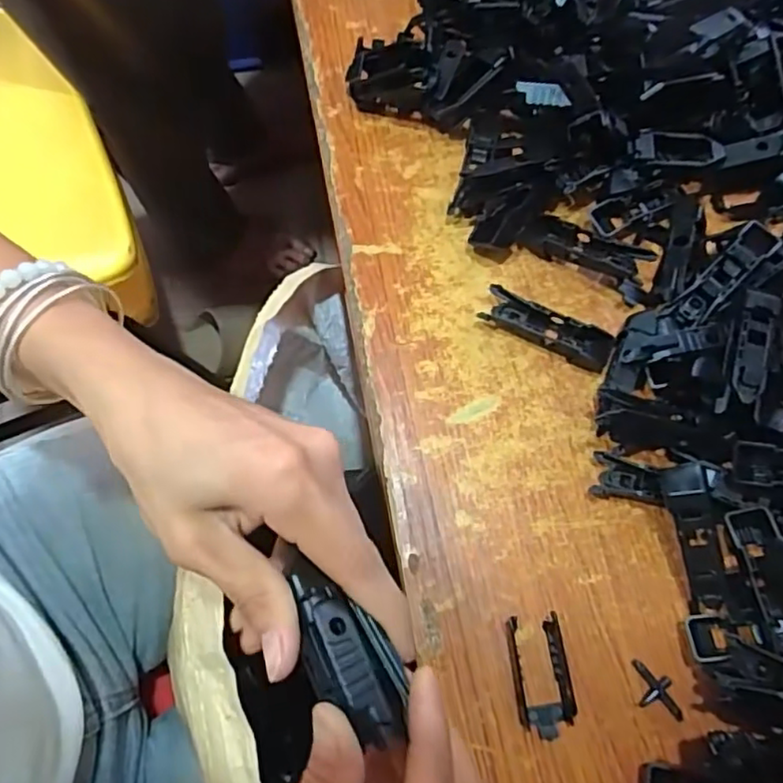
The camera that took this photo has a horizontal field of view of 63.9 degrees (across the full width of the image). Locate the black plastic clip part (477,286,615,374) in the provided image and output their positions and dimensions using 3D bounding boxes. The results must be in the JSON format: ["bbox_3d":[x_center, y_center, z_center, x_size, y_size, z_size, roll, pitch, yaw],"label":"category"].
[{"bbox_3d":[0.081,-0.033,0.324,0.068,0.013,0.019,25,77,6],"label":"black plastic clip part"}]

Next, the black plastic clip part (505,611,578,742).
[{"bbox_3d":[0.065,0.125,0.274,0.024,0.009,0.050,-4,76,-2],"label":"black plastic clip part"}]

